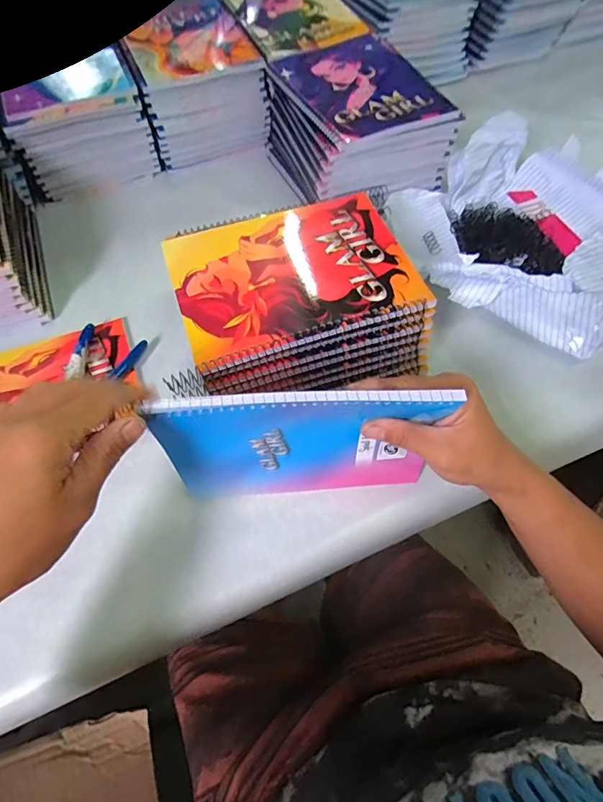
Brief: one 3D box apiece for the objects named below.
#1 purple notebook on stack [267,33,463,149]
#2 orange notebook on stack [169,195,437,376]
[{"bbox_3d":[0.065,-0.365,0.502,0.155,0.011,0.202,-23,64,-11],"label":"purple notebook on stack"},{"bbox_3d":[-0.009,-0.113,0.372,0.193,0.009,0.149,-17,63,-8],"label":"orange notebook on stack"}]

